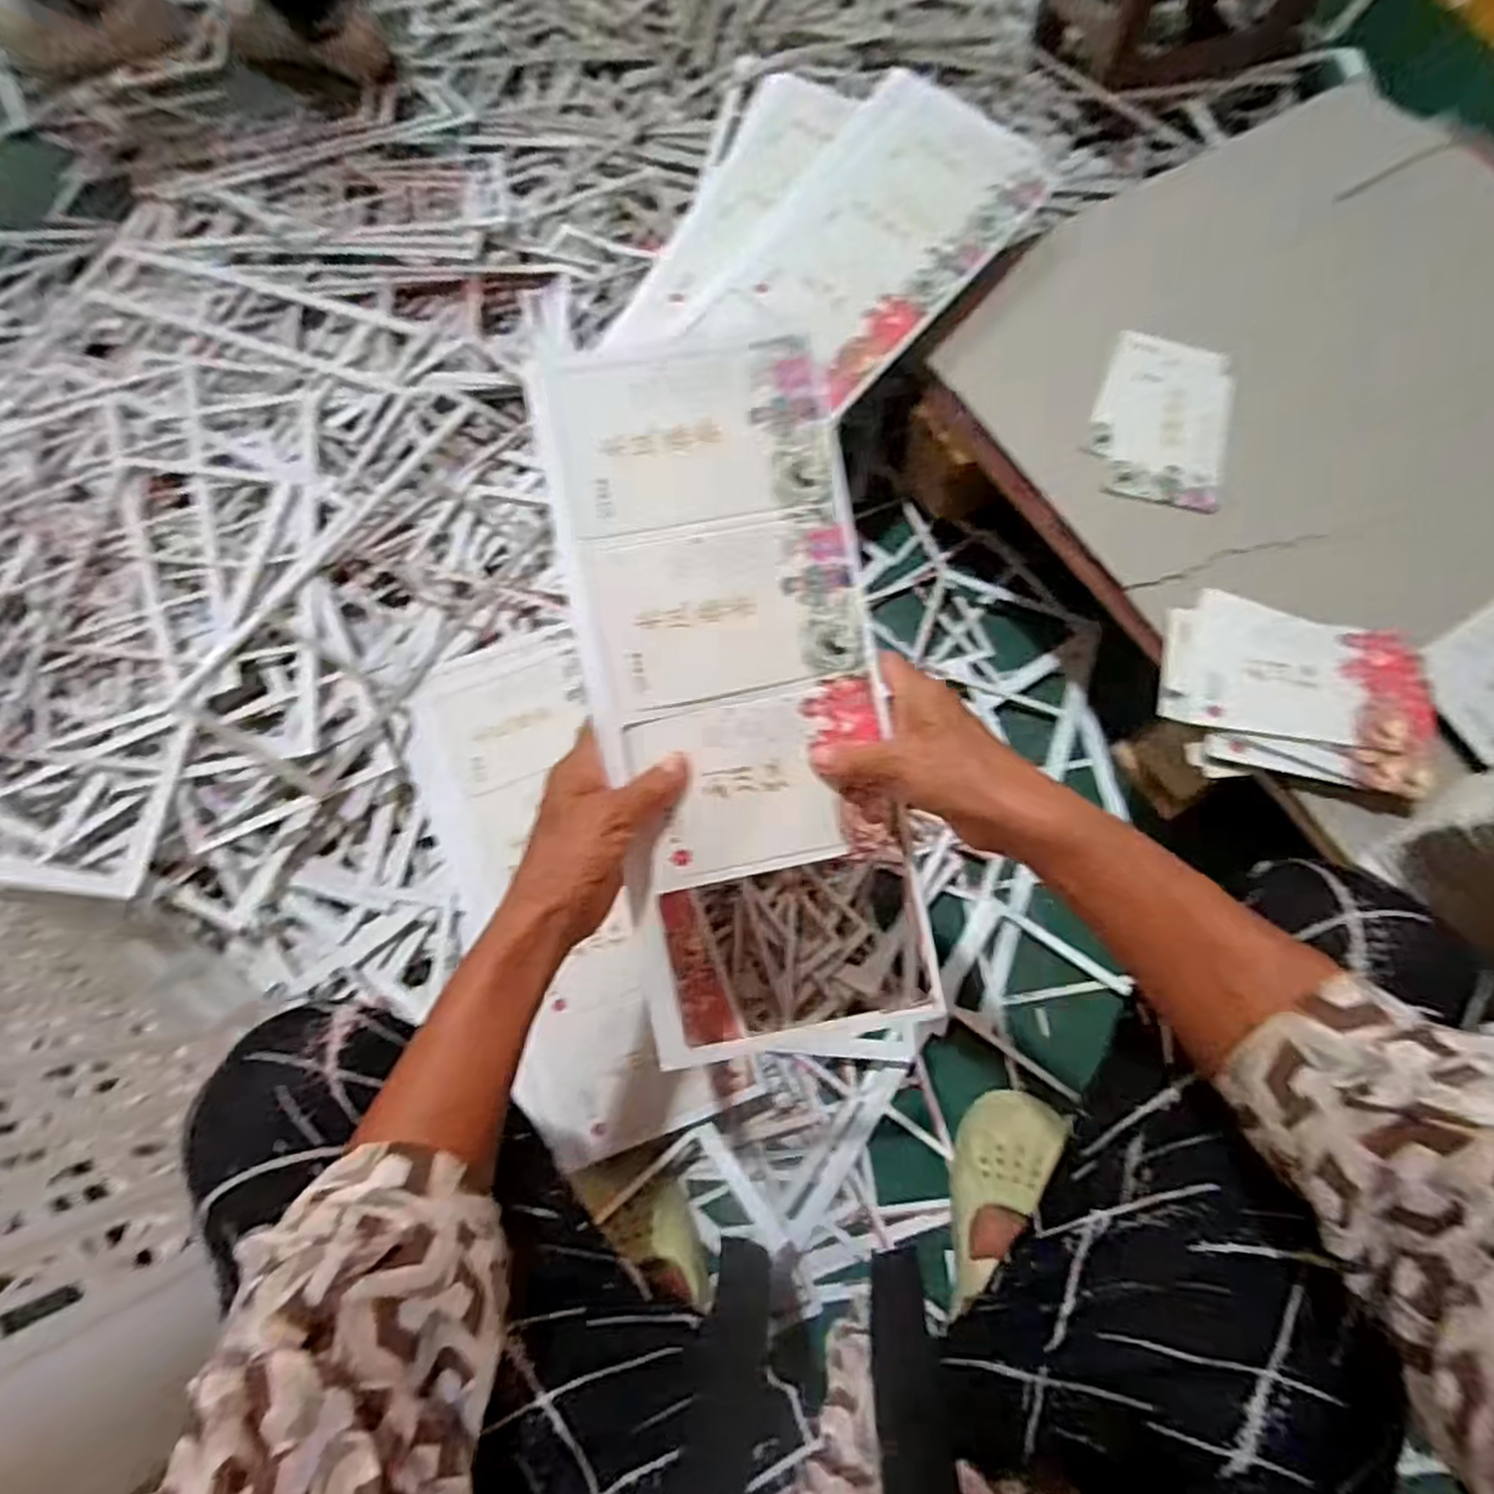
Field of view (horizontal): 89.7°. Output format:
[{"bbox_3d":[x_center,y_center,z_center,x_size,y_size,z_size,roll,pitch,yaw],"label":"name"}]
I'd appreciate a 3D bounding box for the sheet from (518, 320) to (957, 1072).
[{"bbox_3d":[-0.003,-0.027,0.412,0.156,0.010,0.384,-10,92,-5],"label":"sheet"}]

